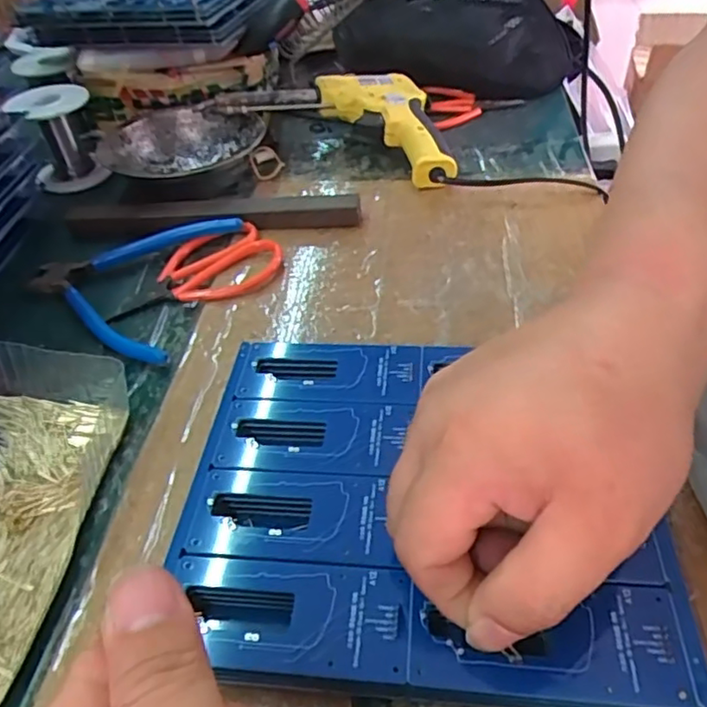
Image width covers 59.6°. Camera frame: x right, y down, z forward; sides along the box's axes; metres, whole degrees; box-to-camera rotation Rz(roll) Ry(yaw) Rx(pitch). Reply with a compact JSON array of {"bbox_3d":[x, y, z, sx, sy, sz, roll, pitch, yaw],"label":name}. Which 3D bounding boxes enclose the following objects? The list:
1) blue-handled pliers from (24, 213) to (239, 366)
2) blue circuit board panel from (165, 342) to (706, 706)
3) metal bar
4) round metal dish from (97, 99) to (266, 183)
[{"bbox_3d":[-0.154,-0.051,0.403,0.124,0.018,0.126,7,45,13],"label":"blue-handled pliers"},{"bbox_3d":[0.026,0.054,0.260,0.188,0.004,0.162,1,44,7],"label":"blue circuit board panel"},{"bbox_3d":[-0.101,-0.100,0.447,0.210,0.019,0.027,0,44,5],"label":"metal bar"},{"bbox_3d":[-0.137,-0.162,0.503,0.125,0.038,0.115,-24,47,-18],"label":"round metal dish"}]

